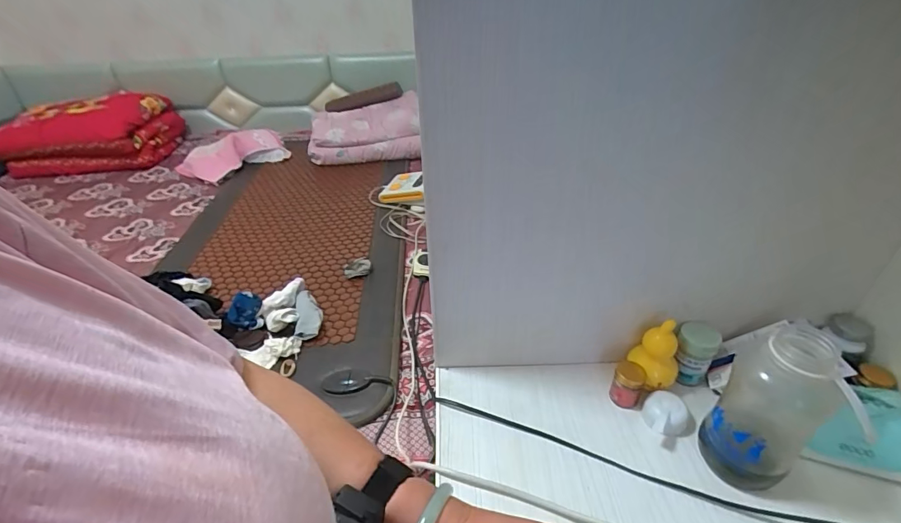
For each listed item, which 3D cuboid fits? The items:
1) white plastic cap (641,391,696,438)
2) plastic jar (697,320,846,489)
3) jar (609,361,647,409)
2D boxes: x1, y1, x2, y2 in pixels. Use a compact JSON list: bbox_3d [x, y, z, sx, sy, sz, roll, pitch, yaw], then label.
[{"bbox_3d":[0.276,0.195,0.558,0.059,0.034,0.049,-2,35,-1],"label":"white plastic cap"},{"bbox_3d":[0.335,0.165,0.472,0.070,0.189,0.070,-1,35,1],"label":"plastic jar"},{"bbox_3d":[0.239,0.167,0.590,0.036,0.053,0.044,19,40,27],"label":"jar"}]

